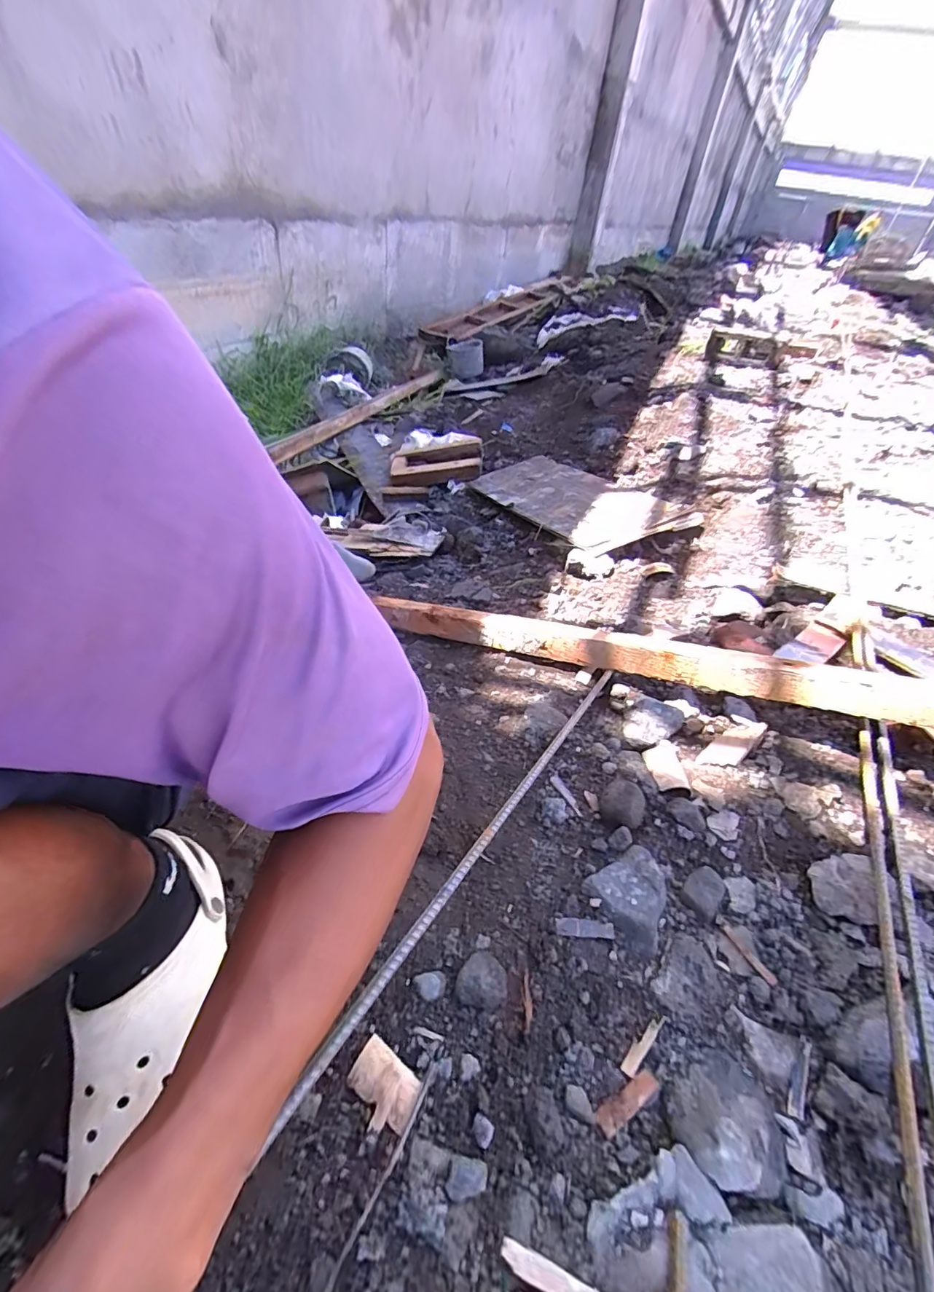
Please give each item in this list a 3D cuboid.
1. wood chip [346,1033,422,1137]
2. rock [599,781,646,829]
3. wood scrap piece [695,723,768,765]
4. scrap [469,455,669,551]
[{"bbox_3d":[-0.066,0.343,0.385,0.056,0.006,0.040,29,48,24],"label":"wood chip"},{"bbox_3d":[0.176,0.178,0.561,0.042,0.027,0.056,14,44,10],"label":"rock"},{"bbox_3d":[0.347,0.129,0.646,0.101,0.007,0.039,-34,39,-21],"label":"wood scrap piece"},{"bbox_3d":[0.262,-0.449,1.450,0.295,0.020,0.770,-21,34,-11],"label":"scrap"}]

